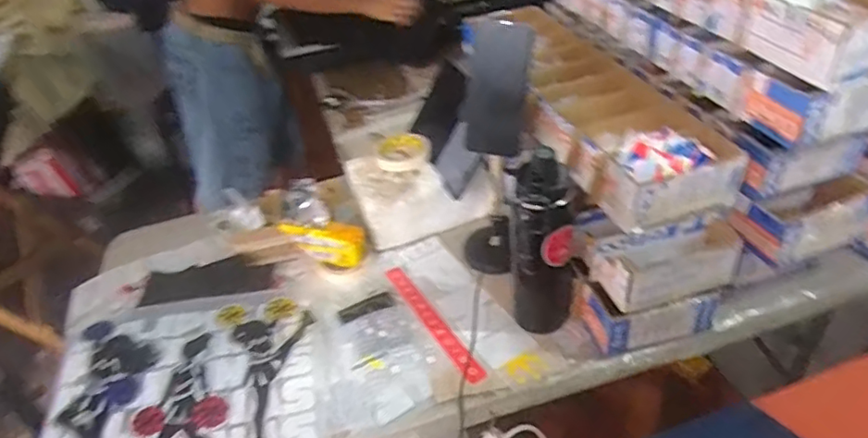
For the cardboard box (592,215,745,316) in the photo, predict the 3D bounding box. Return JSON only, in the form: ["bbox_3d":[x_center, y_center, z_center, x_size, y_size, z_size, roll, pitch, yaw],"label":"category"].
[{"bbox_3d":[0.306,0.051,0.750,0.191,0.069,0.072,-15,39,-10],"label":"cardboard box"}]

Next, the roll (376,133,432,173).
[{"bbox_3d":[-0.051,-0.113,1.022,0.091,0.028,0.091,-4,38,3],"label":"roll"}]

